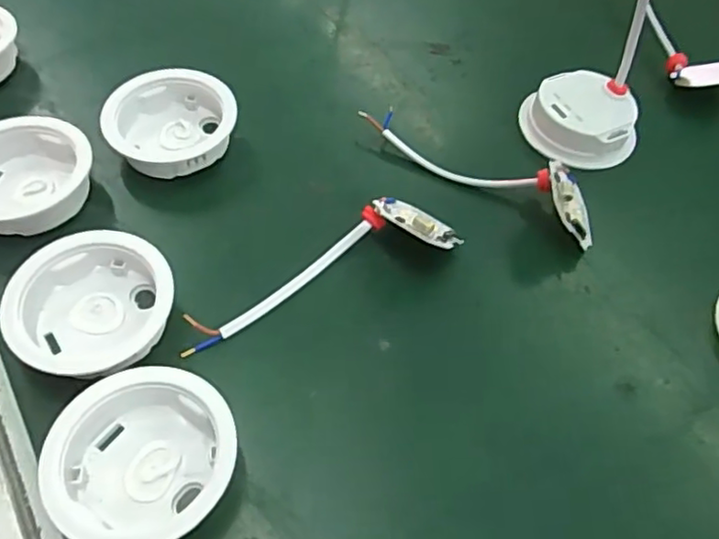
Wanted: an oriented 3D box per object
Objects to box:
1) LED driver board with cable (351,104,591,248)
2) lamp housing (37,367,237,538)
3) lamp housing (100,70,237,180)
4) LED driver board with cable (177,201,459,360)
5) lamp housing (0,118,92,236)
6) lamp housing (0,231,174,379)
[{"bbox_3d":[0.065,-0.058,0.372,0.149,0.036,0.033,23,56,28],"label":"LED driver board with cable"},{"bbox_3d":[-0.086,0.077,0.260,0.069,0.026,0.071,1,55,-2],"label":"lamp housing"},{"bbox_3d":[-0.108,-0.081,0.373,0.071,0.031,0.066,1,55,-2],"label":"lamp housing"},{"bbox_3d":[-0.021,-0.005,0.322,0.145,0.028,0.042,-19,58,-15],"label":"LED driver board with cable"},{"bbox_3d":[-0.177,-0.047,0.340,0.068,0.027,0.065,1,55,-2],"label":"lamp housing"},{"bbox_3d":[-0.124,0.018,0.298,0.065,0.025,0.070,1,55,-2],"label":"lamp housing"}]

